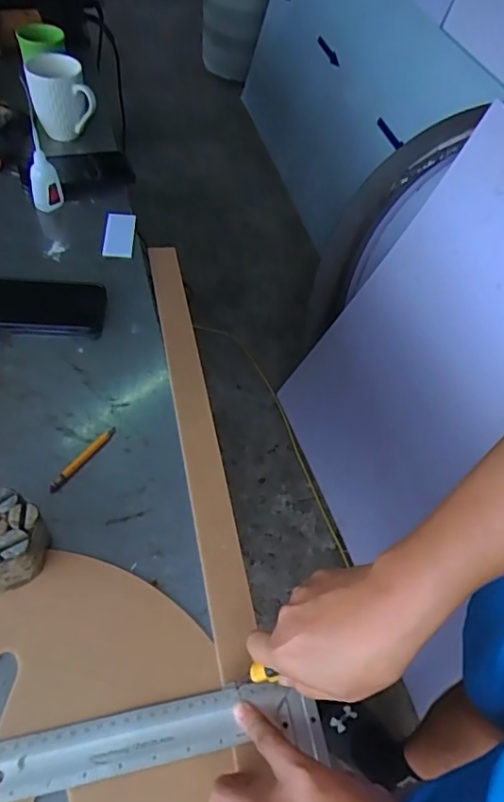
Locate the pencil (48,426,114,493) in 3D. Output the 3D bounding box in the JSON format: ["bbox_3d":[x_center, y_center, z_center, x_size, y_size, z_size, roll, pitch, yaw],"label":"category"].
[{"bbox_3d":[-0.174,0.058,0.554,0.012,0.006,0.090,32,56,13],"label":"pencil"}]

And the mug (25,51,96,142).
[{"bbox_3d":[-0.300,-0.474,0.857,0.089,0.117,0.083,-10,57,-16],"label":"mug"}]

